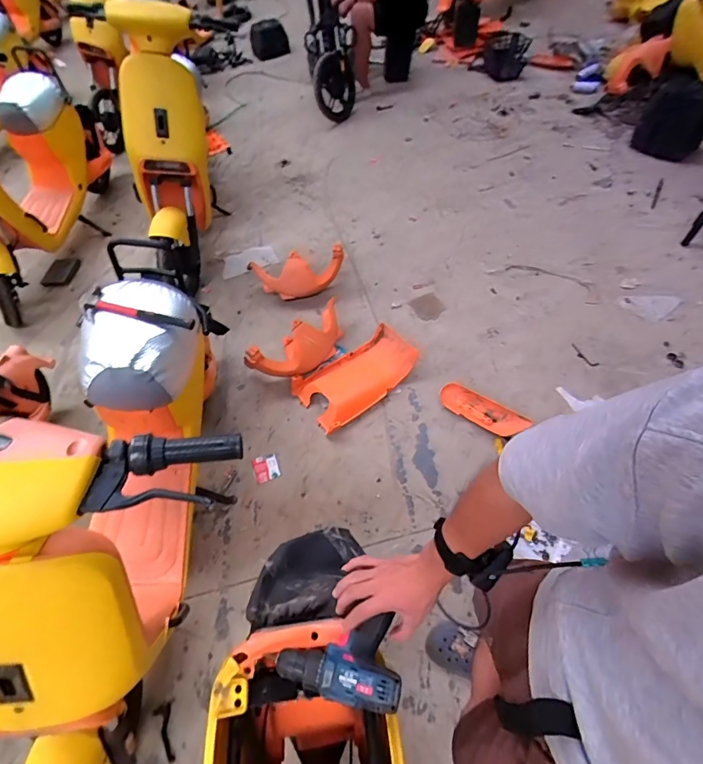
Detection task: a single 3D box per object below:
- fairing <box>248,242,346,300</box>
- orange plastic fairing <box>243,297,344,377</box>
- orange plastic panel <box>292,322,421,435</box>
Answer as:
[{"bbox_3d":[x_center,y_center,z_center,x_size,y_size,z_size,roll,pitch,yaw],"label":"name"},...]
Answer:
[{"bbox_3d":[-0.242,-0.501,1.868,0.438,0.190,0.128,-9,56,-1],"label":"fairing"},{"bbox_3d":[-0.200,-0.169,1.632,0.438,0.179,0.178,-39,62,-19],"label":"orange plastic fairing"},{"bbox_3d":[0.027,-0.033,1.606,0.463,0.130,0.256,-32,59,-18],"label":"orange plastic panel"}]

